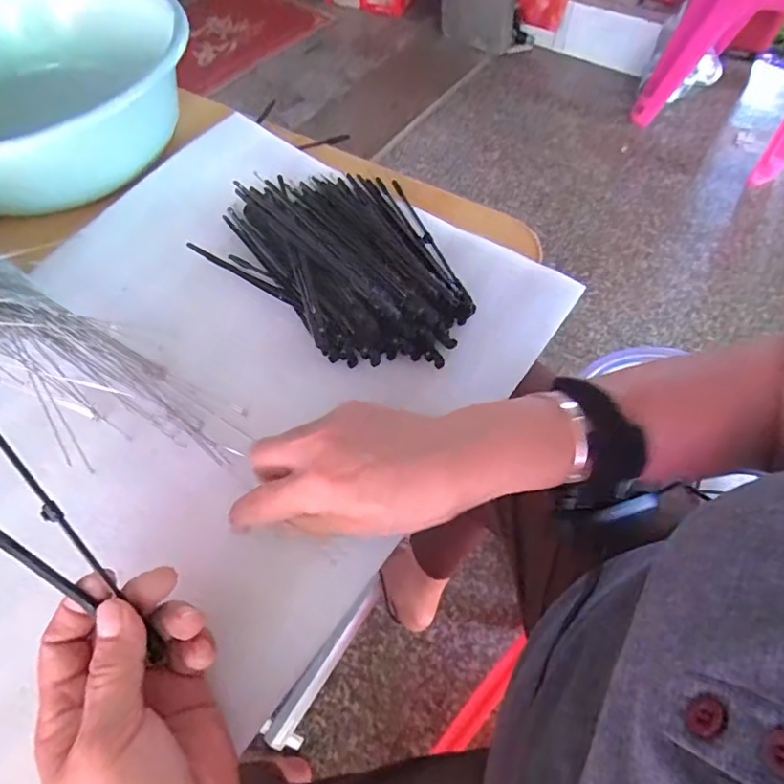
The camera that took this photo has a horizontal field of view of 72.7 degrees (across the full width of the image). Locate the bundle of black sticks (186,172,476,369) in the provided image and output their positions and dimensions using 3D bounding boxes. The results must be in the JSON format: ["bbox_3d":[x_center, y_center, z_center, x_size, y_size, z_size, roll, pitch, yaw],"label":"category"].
[{"bbox_3d":[-0.030,-0.111,0.413,0.211,0.030,0.156,39,68,22],"label":"bundle of black sticks"}]

